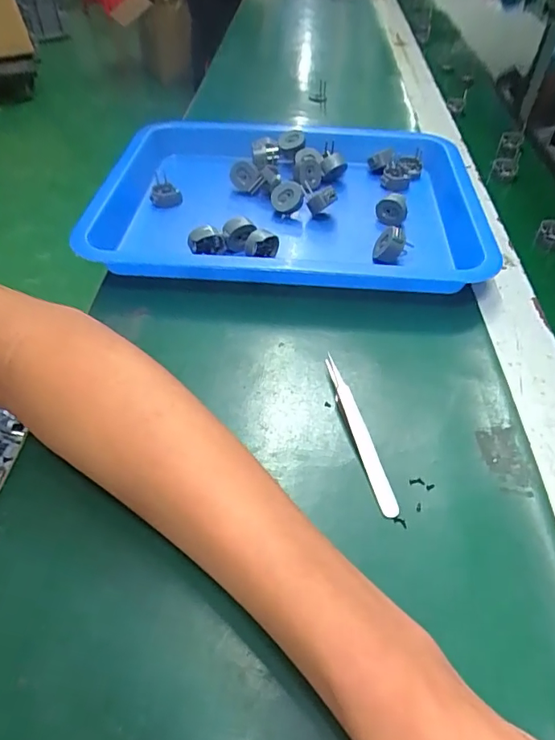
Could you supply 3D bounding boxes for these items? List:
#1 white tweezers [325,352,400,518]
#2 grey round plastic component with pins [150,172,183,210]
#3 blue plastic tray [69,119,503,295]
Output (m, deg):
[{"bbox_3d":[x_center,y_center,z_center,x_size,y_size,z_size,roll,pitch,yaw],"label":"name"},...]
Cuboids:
[{"bbox_3d":[0.046,0.032,0.293,0.010,0.012,0.115,-10,47,-10],"label":"white tweezers"},{"bbox_3d":[-0.106,-0.171,0.468,0.028,0.023,0.025,-2,47,-3],"label":"grey round plastic component with pins"},{"bbox_3d":[0.016,-0.158,0.453,0.305,0.035,0.258,5,47,4],"label":"blue plastic tray"}]

